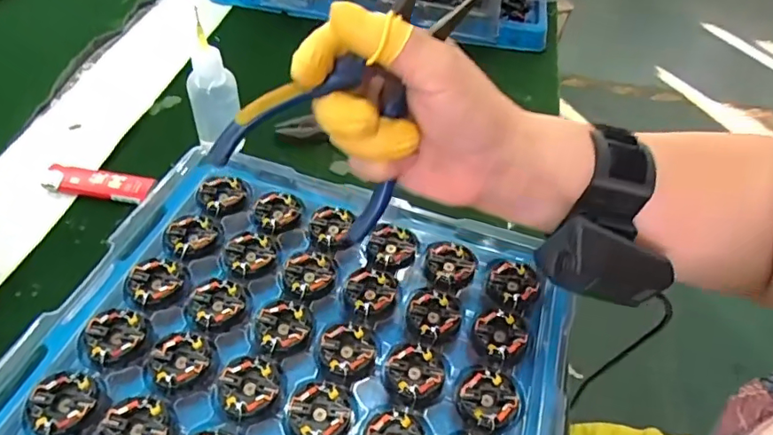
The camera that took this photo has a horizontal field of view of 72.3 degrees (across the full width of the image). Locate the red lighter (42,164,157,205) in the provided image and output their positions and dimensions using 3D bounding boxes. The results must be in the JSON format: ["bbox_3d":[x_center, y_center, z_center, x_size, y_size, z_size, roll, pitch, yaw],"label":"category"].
[{"bbox_3d":[-0.208,-0.025,0.386,0.077,0.013,0.022,7,51,7],"label":"red lighter"}]

